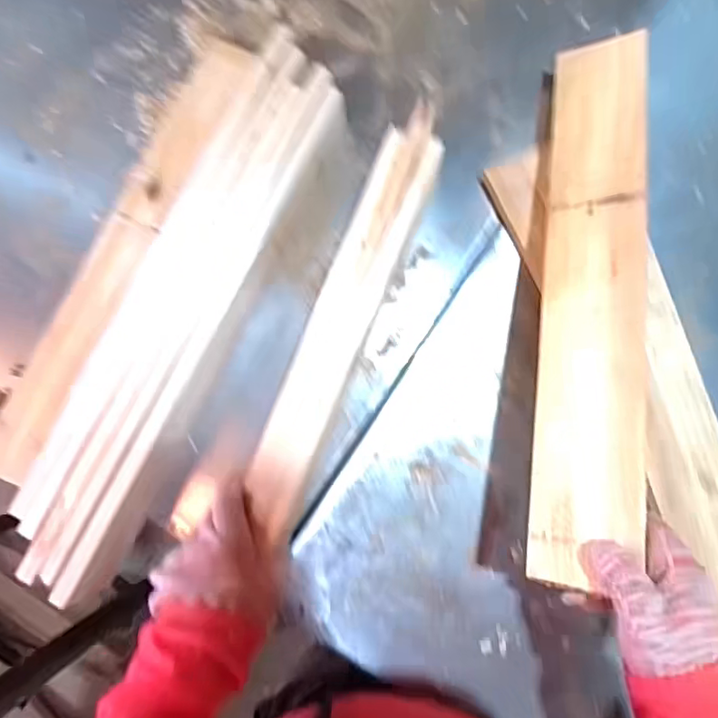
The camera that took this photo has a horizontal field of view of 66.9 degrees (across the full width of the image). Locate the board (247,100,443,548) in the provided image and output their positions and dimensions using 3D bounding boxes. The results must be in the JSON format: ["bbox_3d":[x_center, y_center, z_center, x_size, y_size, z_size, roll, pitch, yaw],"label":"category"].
[{"bbox_3d":[-0.011,-0.041,0.459,0.054,0.019,0.375,20,83,4],"label":"board"}]

